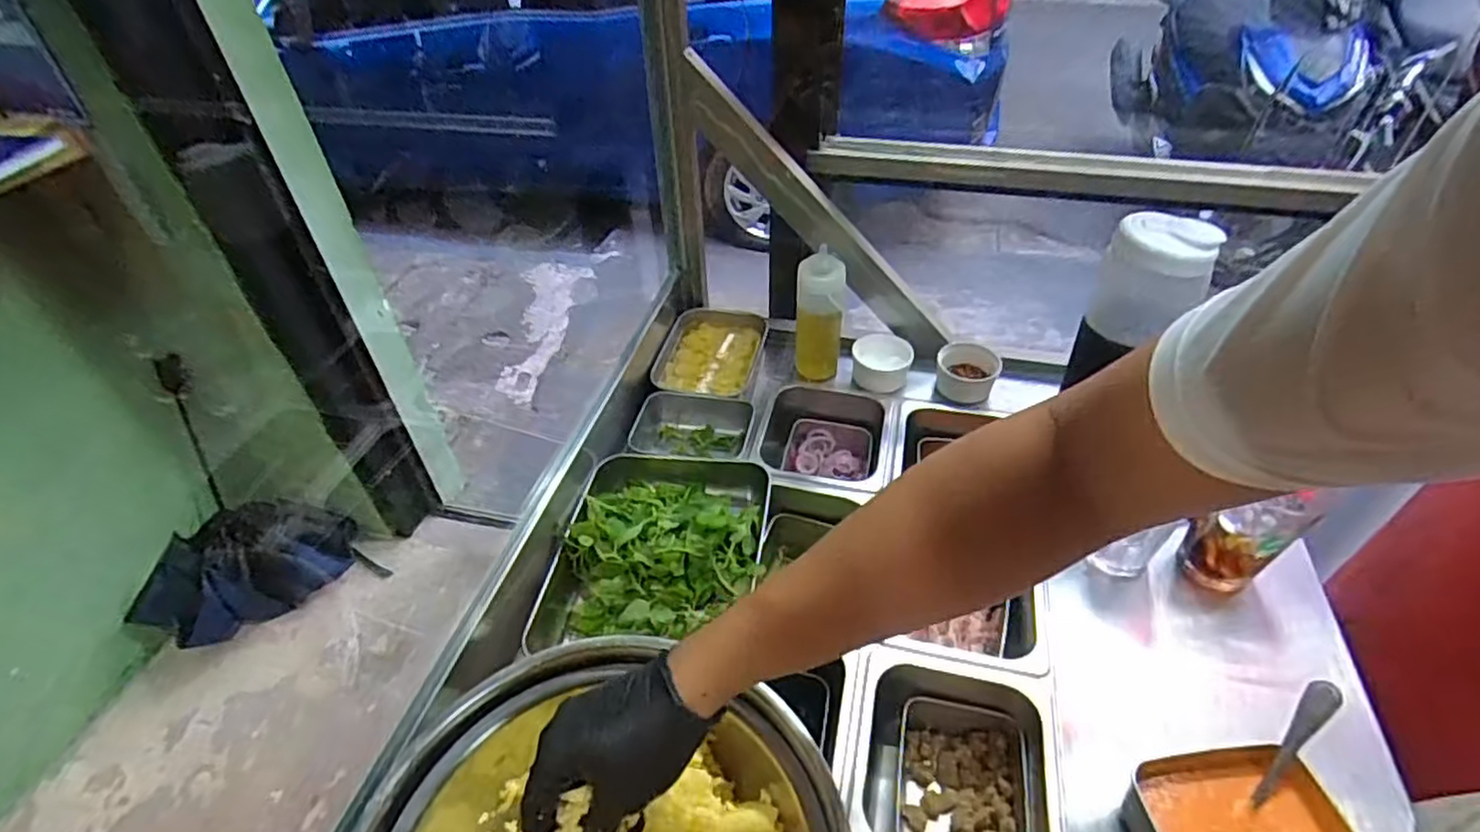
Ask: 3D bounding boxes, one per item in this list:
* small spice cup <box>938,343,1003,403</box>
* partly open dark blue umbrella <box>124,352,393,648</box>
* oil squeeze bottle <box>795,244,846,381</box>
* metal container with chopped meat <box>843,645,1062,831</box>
[{"bbox_3d":[0.292,-0.057,0.889,0.080,0.043,0.068,2,44,4],"label":"small spice cup"},{"bbox_3d":[-1.053,0.224,1.396,0.291,0.541,0.393,22,48,23],"label":"partly open dark blue umbrella"},{"bbox_3d":[0.101,-0.127,0.877,0.057,0.157,0.062,8,44,9],"label":"oil squeeze bottle"},{"bbox_3d":[0.175,0.309,0.592,0.165,0.107,0.171,9,45,11],"label":"metal container with chopped meat"}]

